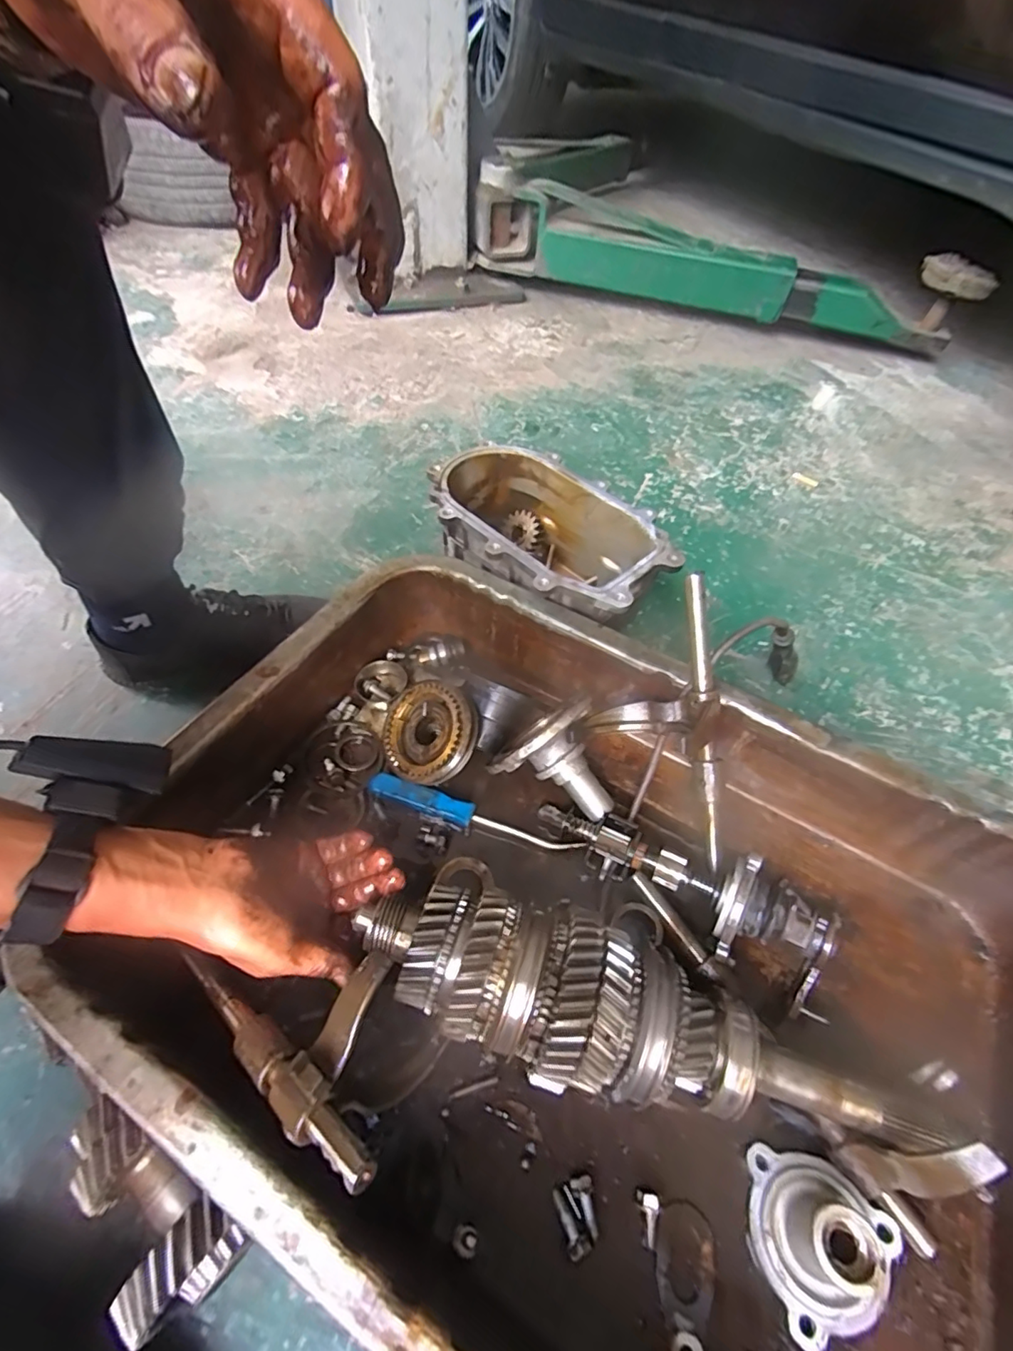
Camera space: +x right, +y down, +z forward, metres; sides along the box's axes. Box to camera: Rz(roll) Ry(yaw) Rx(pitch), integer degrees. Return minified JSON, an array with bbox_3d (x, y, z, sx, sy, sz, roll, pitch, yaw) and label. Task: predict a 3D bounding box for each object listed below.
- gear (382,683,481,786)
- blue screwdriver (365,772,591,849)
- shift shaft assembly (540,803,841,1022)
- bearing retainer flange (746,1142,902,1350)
[{"bbox_3d":[-0.071,0.052,0.501,0.093,0.027,0.087,23,86,31],"label":"gear"},{"bbox_3d":[-0.029,0.124,0.476,0.188,0.016,0.020,17,55,9],"label":"blue screwdriver"},{"bbox_3d":[0.134,0.160,0.445,0.234,0.086,0.081,20,54,28],"label":"shift shaft assembly"},{"bbox_3d":[0.188,0.328,0.309,0.079,0.060,0.081,2,54,-2],"label":"bearing retainer flange"}]

